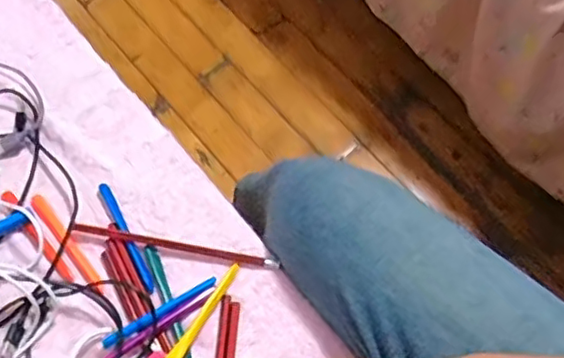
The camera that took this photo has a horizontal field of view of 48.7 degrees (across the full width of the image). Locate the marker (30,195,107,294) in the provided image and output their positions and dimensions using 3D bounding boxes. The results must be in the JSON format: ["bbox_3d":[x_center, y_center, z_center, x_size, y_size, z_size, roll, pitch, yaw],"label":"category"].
[{"bbox_3d":[-0.186,0.056,0.541,0.012,0.007,0.113,-36,71,-16],"label":"marker"}]

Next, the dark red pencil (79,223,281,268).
[{"bbox_3d":[-0.092,0.058,0.537,0.178,0.009,0.009,10,66,4],"label":"dark red pencil"}]

